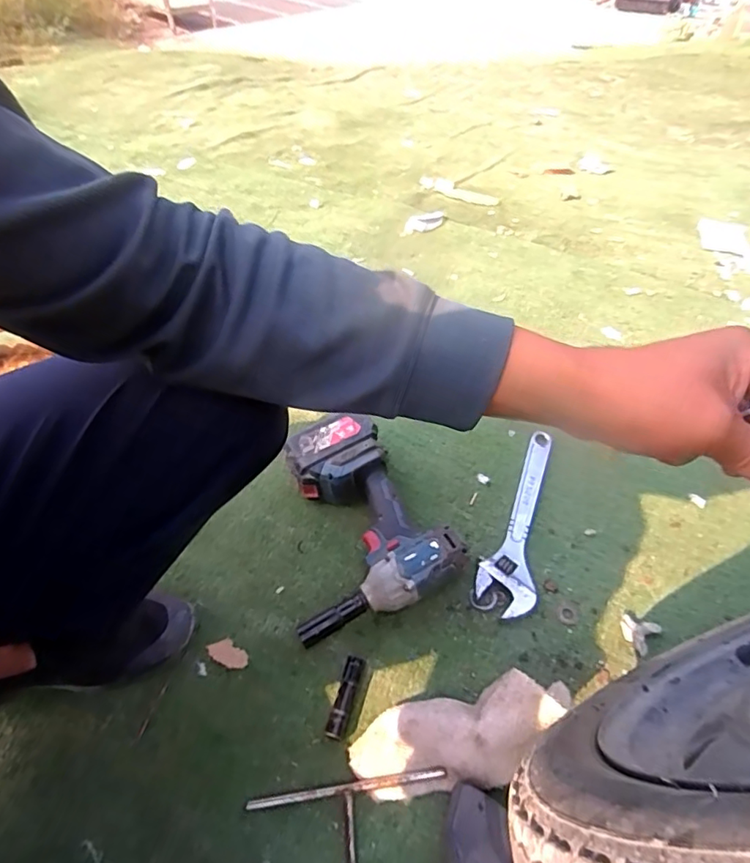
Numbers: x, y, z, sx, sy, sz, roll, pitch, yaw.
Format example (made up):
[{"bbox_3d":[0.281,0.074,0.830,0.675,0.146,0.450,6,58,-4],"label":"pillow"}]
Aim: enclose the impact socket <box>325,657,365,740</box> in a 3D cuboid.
[{"bbox_3d":[-0.030,0.266,0.538,0.019,0.021,0.075,10,47,13],"label":"impact socket"}]

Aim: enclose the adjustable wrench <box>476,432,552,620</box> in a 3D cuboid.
[{"bbox_3d":[0.183,0.107,0.684,0.065,0.023,0.275,12,47,14],"label":"adjustable wrench"}]

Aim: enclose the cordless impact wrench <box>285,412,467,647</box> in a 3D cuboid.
[{"bbox_3d":[-0.020,0.100,0.649,0.192,0.086,0.253,-14,46,-10],"label":"cordless impact wrench"}]

